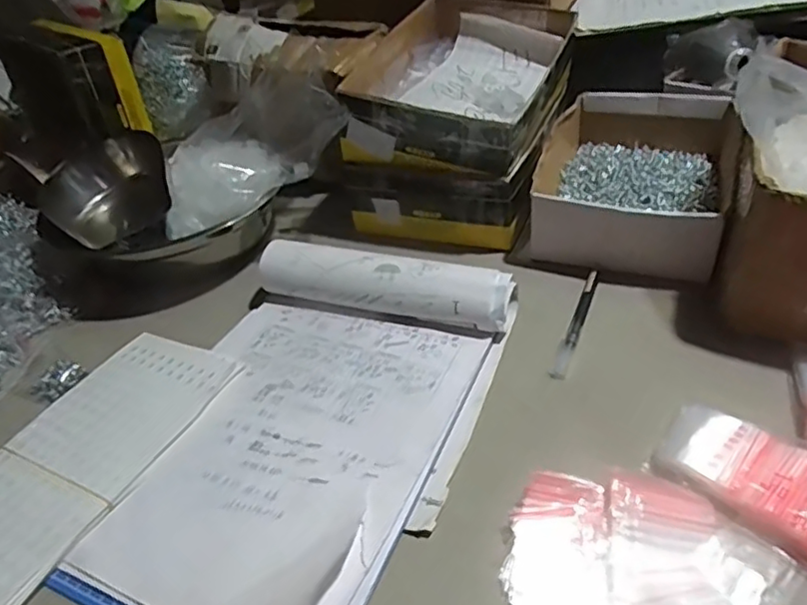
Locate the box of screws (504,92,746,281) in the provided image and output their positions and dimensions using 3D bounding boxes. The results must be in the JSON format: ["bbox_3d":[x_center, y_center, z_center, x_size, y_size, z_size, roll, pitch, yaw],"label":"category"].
[{"bbox_3d":[0.225,-0.133,0.625,0.160,0.064,0.254,11,41,22],"label":"box of screws"}]

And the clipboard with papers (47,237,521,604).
[{"bbox_3d":[-0.073,0.072,0.430,0.229,0.053,0.318,11,42,22],"label":"clipboard with papers"}]

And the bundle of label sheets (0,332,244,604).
[{"bbox_3d":[-0.240,0.110,0.439,0.136,0.009,0.241,13,42,24],"label":"bundle of label sheets"}]

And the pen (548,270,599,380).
[{"bbox_3d":[0.141,0.015,0.496,0.012,0.012,0.126,13,42,24],"label":"pen"}]

